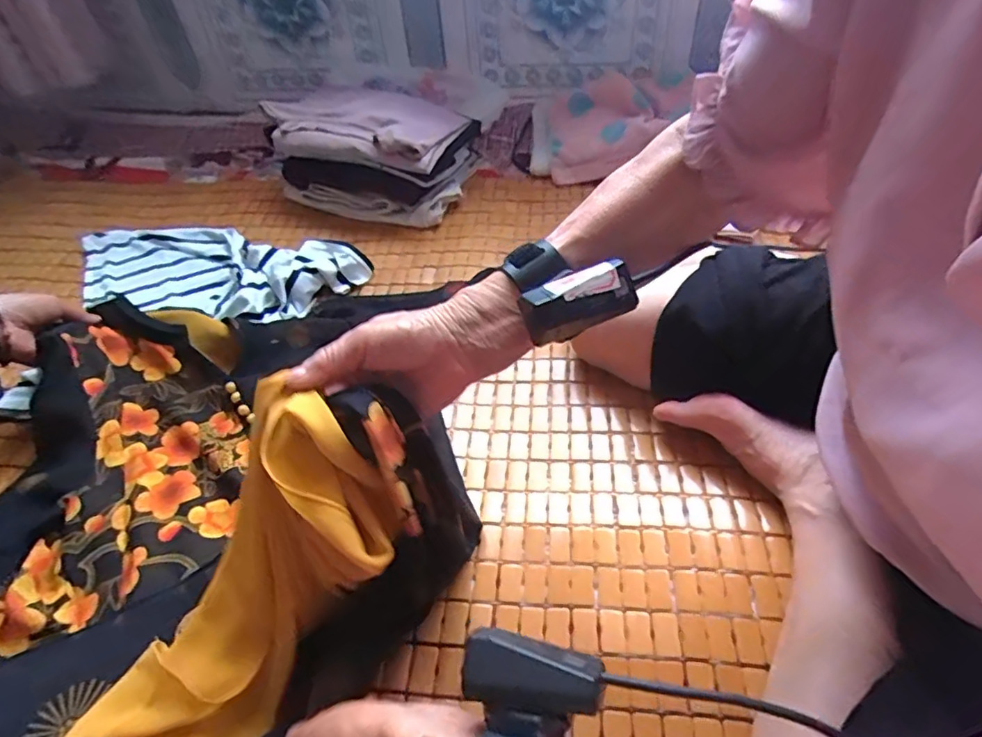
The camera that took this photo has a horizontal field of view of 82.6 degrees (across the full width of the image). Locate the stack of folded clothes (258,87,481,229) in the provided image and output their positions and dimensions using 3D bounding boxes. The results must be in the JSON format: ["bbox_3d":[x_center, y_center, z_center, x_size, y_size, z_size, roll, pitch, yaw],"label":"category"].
[{"bbox_3d":[-0.183,-0.349,0.892,0.286,0.129,0.220,10,49,13],"label":"stack of folded clothes"}]

